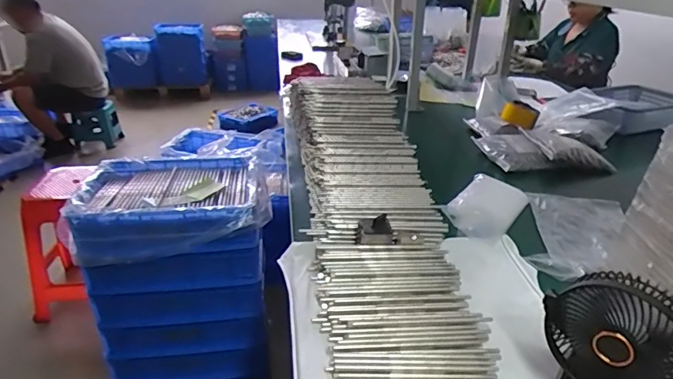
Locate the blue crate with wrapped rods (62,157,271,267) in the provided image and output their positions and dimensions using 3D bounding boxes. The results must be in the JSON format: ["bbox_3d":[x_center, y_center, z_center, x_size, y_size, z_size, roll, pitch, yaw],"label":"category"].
[{"bbox_3d":[-0.388,0.032,1.153,0.433,0.112,0.320,-2,27,-5],"label":"blue crate with wrapped rods"}]

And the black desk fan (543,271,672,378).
[{"bbox_3d":[0.318,0.183,0.528,0.150,0.189,0.068,19,32,33],"label":"black desk fan"}]

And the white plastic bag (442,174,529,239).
[{"bbox_3d":[0.328,0.033,1.001,0.128,0.033,0.214,19,32,32],"label":"white plastic bag"}]

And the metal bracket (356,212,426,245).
[{"bbox_3d":[0.092,0.074,0.805,0.119,0.046,0.052,0,27,0],"label":"metal bracket"}]

